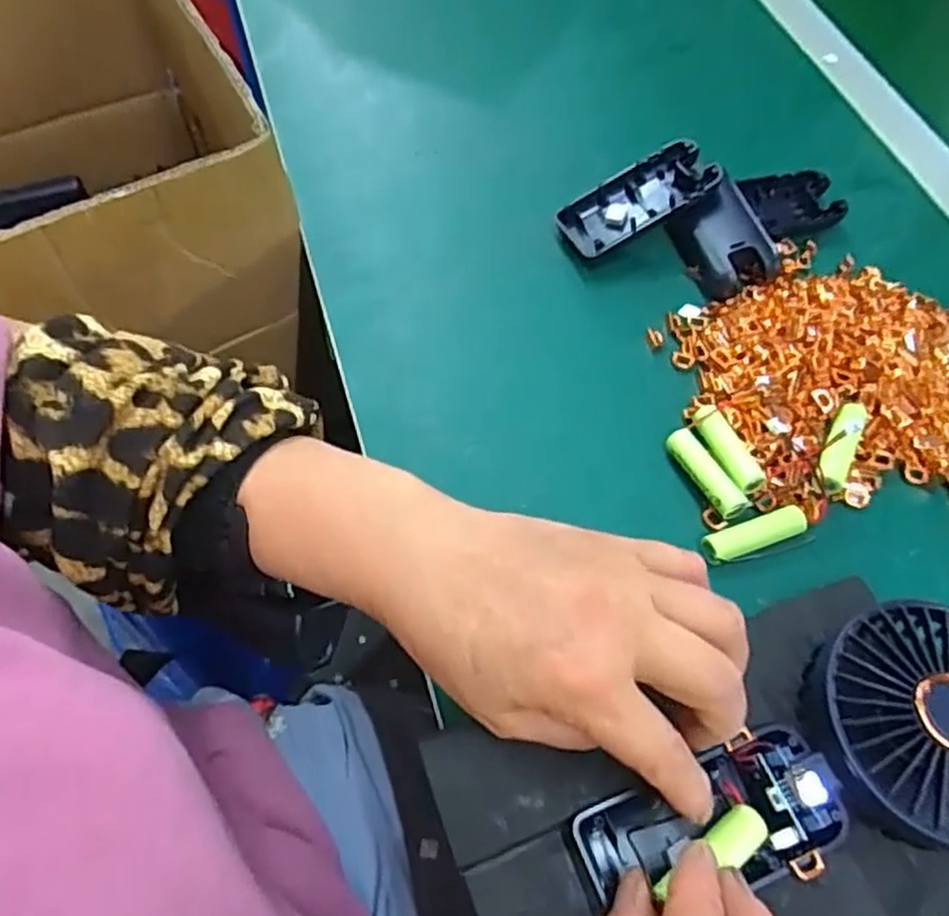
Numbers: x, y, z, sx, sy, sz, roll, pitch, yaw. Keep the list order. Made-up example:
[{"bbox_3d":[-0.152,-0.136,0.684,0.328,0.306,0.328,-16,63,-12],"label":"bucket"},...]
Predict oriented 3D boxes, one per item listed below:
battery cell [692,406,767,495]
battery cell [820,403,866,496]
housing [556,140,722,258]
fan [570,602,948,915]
[{"bbox_3d":[0.125,-0.004,0.372,0.015,0.014,0.050,-19,59,-11],"label":"battery cell"},{"bbox_3d":[0.183,-0.005,0.372,0.015,0.012,0.051,23,63,11],"label":"battery cell"},{"bbox_3d":[0.098,-0.153,0.442,0.092,0.016,0.044,-30,64,3],"label":"housing"},{"bbox_3d":[0.126,0.117,0.277,0.179,0.032,0.081,-21,63,-1],"label":"fan"}]

